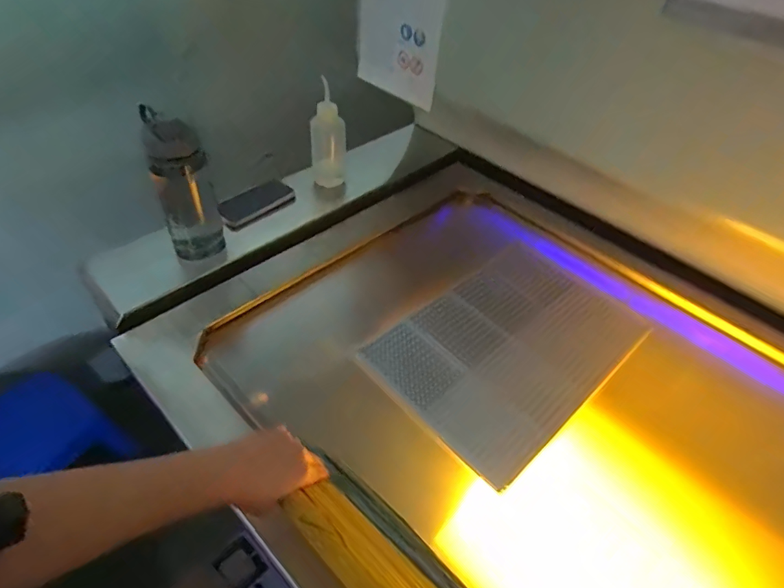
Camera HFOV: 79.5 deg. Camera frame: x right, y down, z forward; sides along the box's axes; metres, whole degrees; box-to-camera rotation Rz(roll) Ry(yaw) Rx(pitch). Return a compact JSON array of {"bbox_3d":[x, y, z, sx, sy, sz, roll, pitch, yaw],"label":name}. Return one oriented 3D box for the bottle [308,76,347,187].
[{"bbox_3d":[-0.132,-0.309,0.971,0.068,0.199,0.053,18,47,11],"label":"bottle"}]

